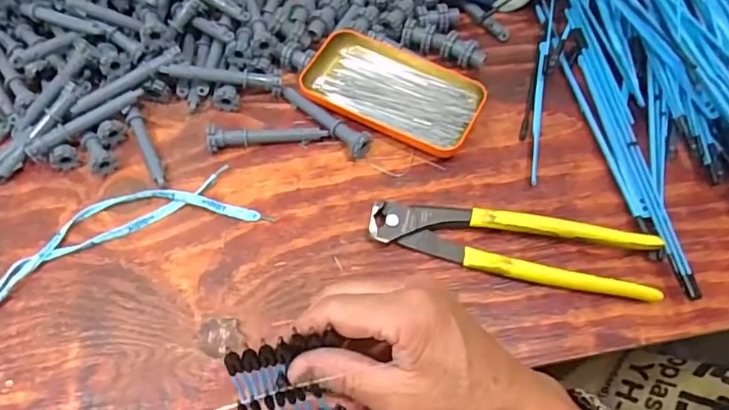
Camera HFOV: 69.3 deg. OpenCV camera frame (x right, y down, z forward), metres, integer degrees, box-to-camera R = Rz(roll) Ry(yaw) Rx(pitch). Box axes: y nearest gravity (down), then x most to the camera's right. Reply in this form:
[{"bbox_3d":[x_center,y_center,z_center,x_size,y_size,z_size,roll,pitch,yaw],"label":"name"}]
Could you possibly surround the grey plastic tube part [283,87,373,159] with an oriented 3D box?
[{"bbox_3d":[-0.033,-0.068,0.425,0.088,0.017,0.019,37,68,17],"label":"grey plastic tube part"}]

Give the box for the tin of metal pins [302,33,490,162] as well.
[{"bbox_3d":[0.024,-0.096,0.441,0.145,0.020,0.079,25,65,12],"label":"tin of metal pins"}]

